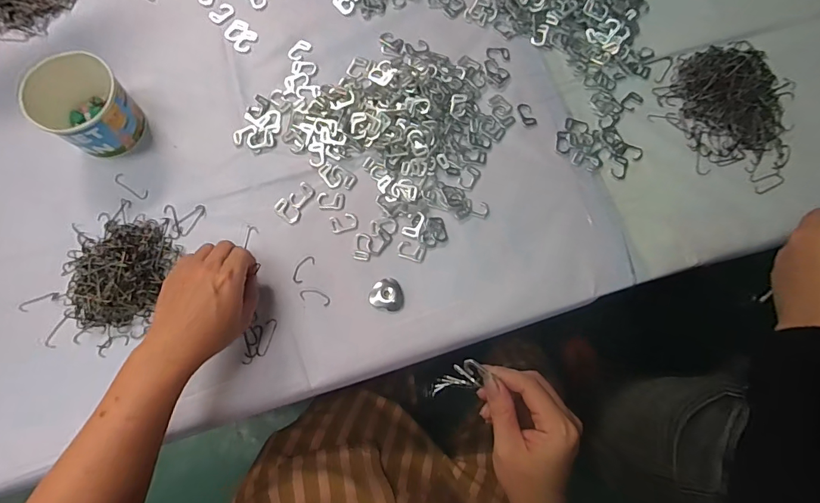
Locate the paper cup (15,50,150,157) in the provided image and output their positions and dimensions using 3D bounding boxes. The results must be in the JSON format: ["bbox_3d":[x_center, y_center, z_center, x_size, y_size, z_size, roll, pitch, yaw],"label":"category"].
[{"bbox_3d":[-0.352,-0.156,0.478,0.090,0.076,0.090,0,76,-1],"label":"paper cup"}]

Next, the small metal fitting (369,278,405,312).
[{"bbox_3d":[-0.024,0.046,0.471,0.037,0.012,0.035,12,76,2],"label":"small metal fitting"}]

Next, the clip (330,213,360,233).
[{"bbox_3d":[-0.074,-0.033,0.492,0.029,0.004,0.021,-16,76,-5],"label":"clip"}]

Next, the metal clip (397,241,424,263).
[{"bbox_3d":[0.001,0.000,0.488,0.030,0.004,0.018,20,76,4],"label":"metal clip"}]

